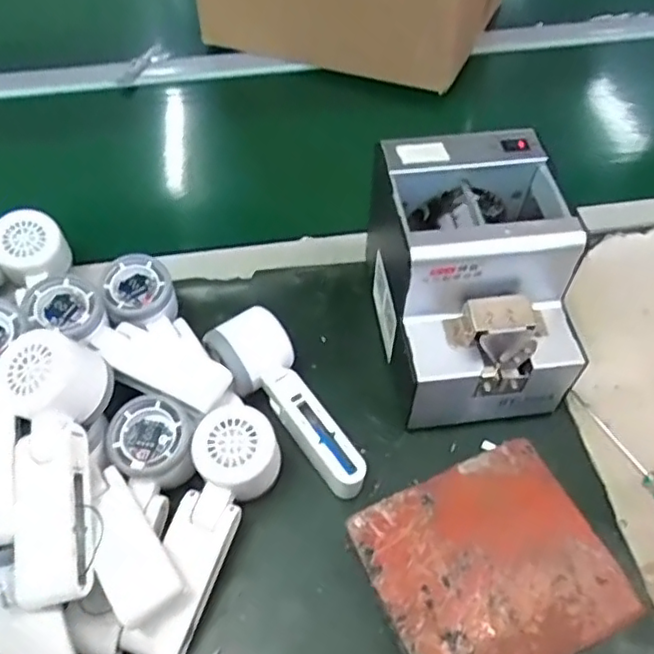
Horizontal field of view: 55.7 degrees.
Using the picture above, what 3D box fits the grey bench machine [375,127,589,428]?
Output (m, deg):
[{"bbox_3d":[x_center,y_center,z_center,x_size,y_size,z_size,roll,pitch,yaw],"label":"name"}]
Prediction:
[{"bbox_3d":[0.111,-0.032,0.483,0.124,0.152,0.168,-6,54,-4],"label":"grey bench machine"}]

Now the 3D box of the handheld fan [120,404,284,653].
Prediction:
[{"bbox_3d":[-0.080,0.138,0.425,0.057,0.045,0.168,16,68,12],"label":"handheld fan"}]

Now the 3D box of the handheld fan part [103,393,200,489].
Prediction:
[{"bbox_3d":[-0.124,0.083,0.448,0.059,0.036,0.059,4,70,1],"label":"handheld fan part"}]

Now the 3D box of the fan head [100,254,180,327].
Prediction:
[{"bbox_3d":[-0.158,-0.028,0.523,0.056,0.035,0.056,0,54,0],"label":"fan head"}]

